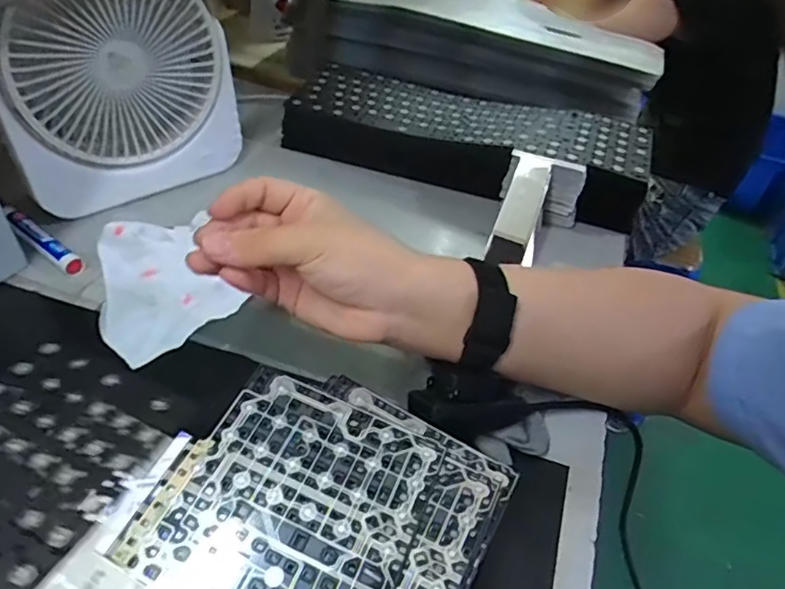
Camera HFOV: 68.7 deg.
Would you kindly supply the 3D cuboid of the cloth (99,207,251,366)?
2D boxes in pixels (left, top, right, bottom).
[{"bbox_3d":[-0.179,-0.013,0.437,0.097,0.042,0.106,-27,52,-30],"label":"cloth"}]

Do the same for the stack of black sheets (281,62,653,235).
[{"bbox_3d":[0.077,-0.165,0.602,0.355,0.056,0.131,18,45,13],"label":"stack of black sheets"}]

